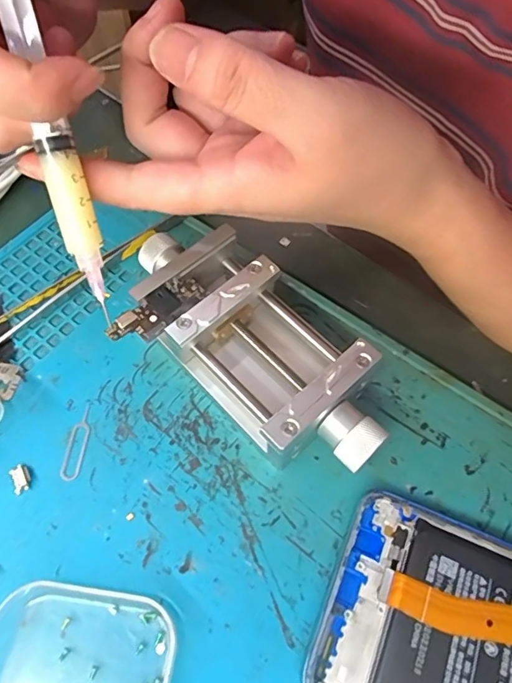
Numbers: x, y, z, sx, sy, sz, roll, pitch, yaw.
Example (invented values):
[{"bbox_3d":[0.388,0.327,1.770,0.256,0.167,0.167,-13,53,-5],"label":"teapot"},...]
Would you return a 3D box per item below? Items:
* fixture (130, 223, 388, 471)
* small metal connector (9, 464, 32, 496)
[{"bbox_3d":[-0.002,0.001,0.215,0.054,0.034,0.133,-39,67,-20],"label":"fixture"},{"bbox_3d":[-0.098,0.056,0.202,0.007,0.004,0.011,-24,62,-13],"label":"small metal connector"}]

